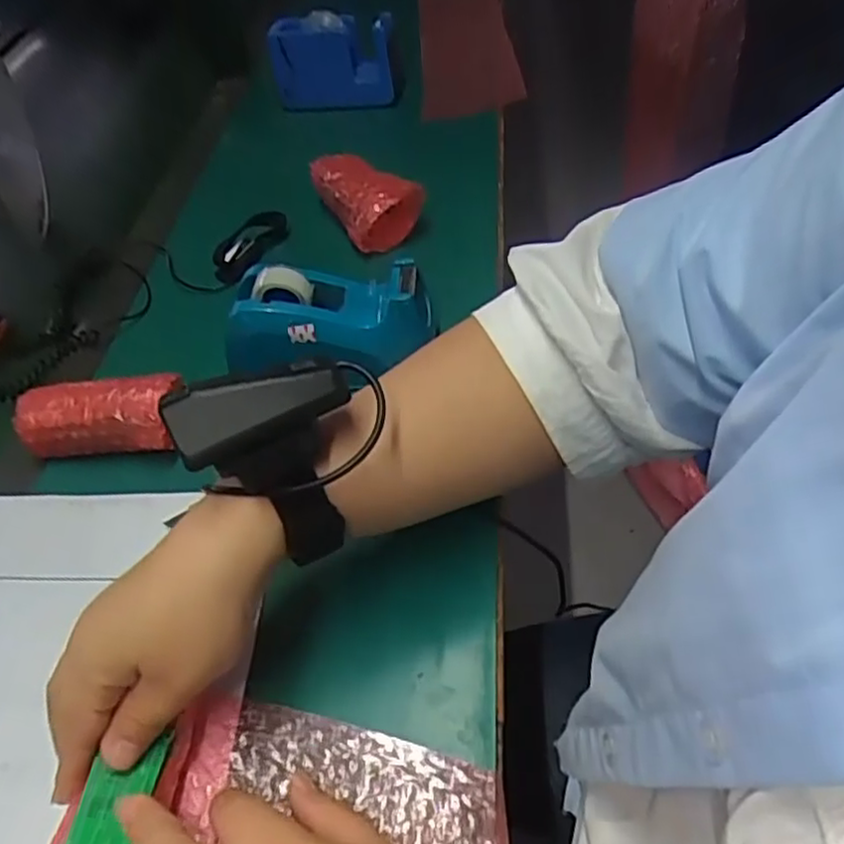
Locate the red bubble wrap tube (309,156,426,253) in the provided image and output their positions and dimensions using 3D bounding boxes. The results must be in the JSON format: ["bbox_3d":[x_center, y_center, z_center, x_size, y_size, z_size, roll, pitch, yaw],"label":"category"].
[{"bbox_3d":[-0.049,-0.197,0.597,0.062,0.050,0.104,-25,52,-16],"label":"red bubble wrap tube"}]

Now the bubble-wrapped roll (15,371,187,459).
[{"bbox_3d":[-0.211,-0.004,0.457,0.103,0.040,0.046,1,49,7],"label":"bubble-wrapped roll"}]

